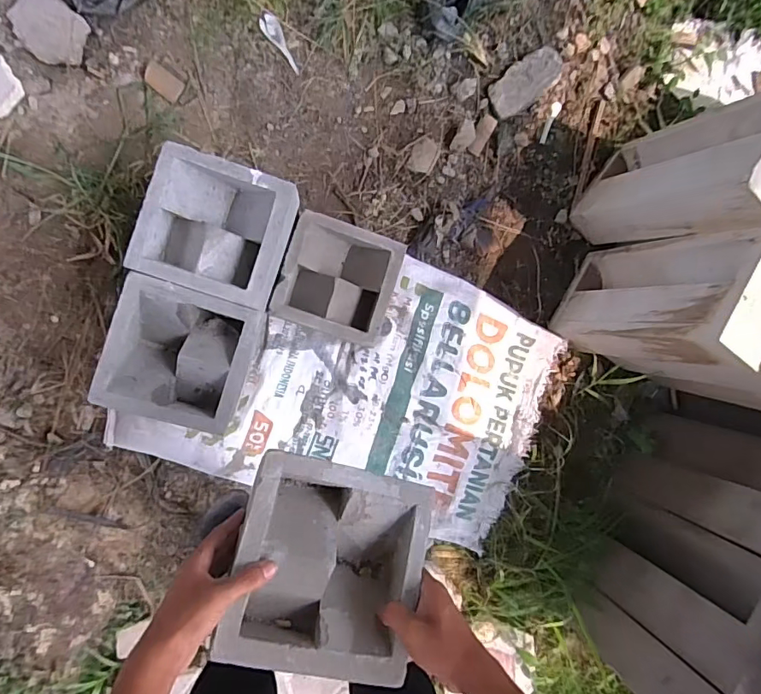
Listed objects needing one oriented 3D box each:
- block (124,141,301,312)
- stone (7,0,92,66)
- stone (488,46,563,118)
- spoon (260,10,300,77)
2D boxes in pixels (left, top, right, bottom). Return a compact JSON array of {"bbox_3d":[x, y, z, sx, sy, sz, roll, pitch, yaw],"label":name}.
[{"bbox_3d":[-0.256,-0.181,0.761,0.210,0.110,0.200,18,87,-10],"label":"block"},{"bbox_3d":[-0.584,-0.560,0.839,0.135,0.034,0.100,38,84,-9],"label":"stone"},{"bbox_3d":[0.289,-0.529,0.956,0.153,0.042,0.081,-42,98,-6],"label":"stone"},{"bbox_3d":[-0.190,-0.580,0.916,0.035,0.007,0.118,-34,106,-6],"label":"spoon"}]

